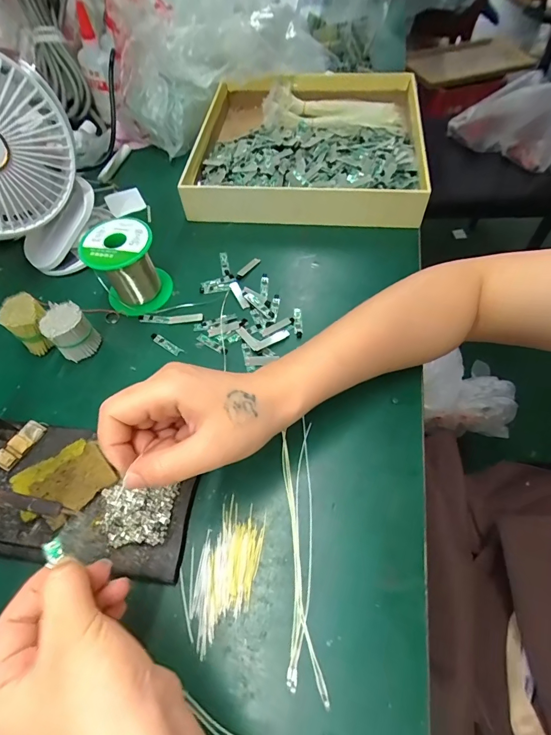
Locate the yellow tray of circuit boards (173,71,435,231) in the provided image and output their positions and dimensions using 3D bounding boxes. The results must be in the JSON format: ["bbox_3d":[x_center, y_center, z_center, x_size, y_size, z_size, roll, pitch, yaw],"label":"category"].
[{"bbox_3d":[0.045,-0.315,0.505,0.270,0.048,0.305,3,59,6],"label":"yellow tray of circuit boards"}]

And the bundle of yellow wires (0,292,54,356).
[{"bbox_3d":[-0.232,-0.040,0.362,0.039,0.048,0.035,32,66,21],"label":"bundle of yellow wires"}]

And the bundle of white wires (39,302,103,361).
[{"bbox_3d":[-0.190,-0.032,0.354,0.036,0.048,0.034,-2,59,3],"label":"bundle of white wires"}]

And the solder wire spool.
[{"bbox_3d":[-0.147,-0.100,0.380,0.064,0.070,0.064,-2,59,3],"label":"solder wire spool"}]

